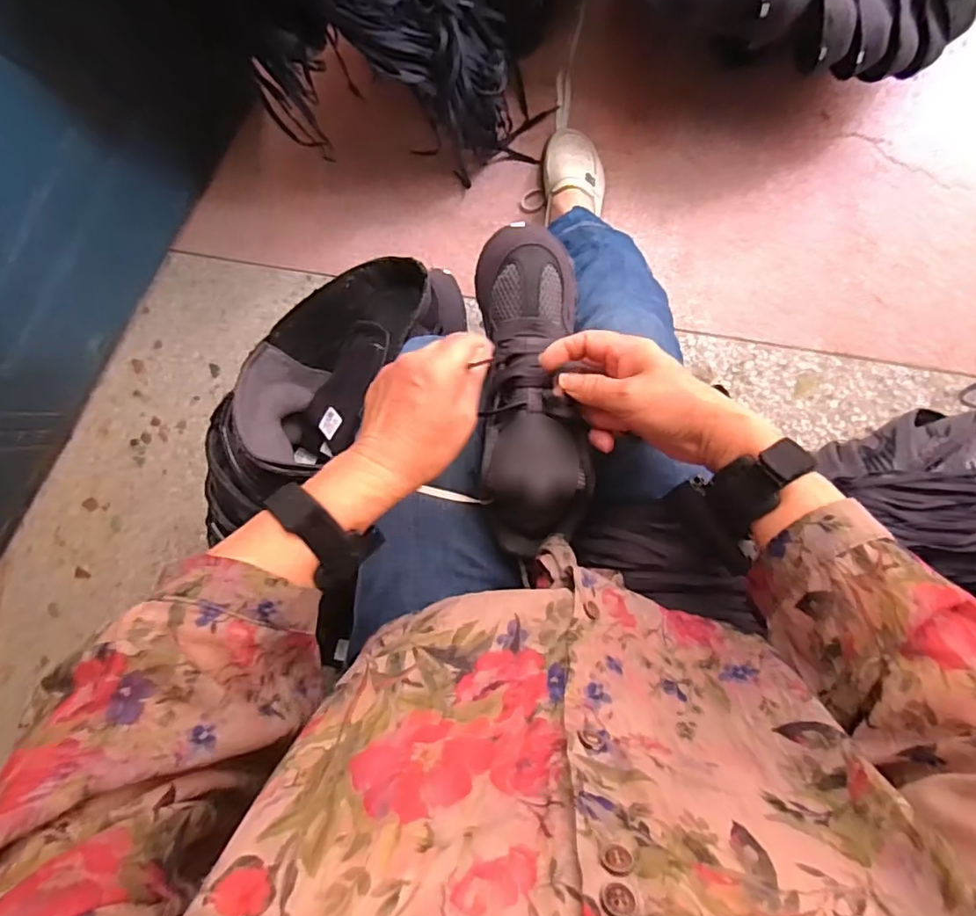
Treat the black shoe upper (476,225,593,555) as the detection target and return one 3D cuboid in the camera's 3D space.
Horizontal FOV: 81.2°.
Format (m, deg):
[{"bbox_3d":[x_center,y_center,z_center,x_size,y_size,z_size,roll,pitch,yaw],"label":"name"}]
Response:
[{"bbox_3d":[0.033,-0.052,0.433,0.076,0.087,0.244,-3,89,7],"label":"black shoe upper"}]

